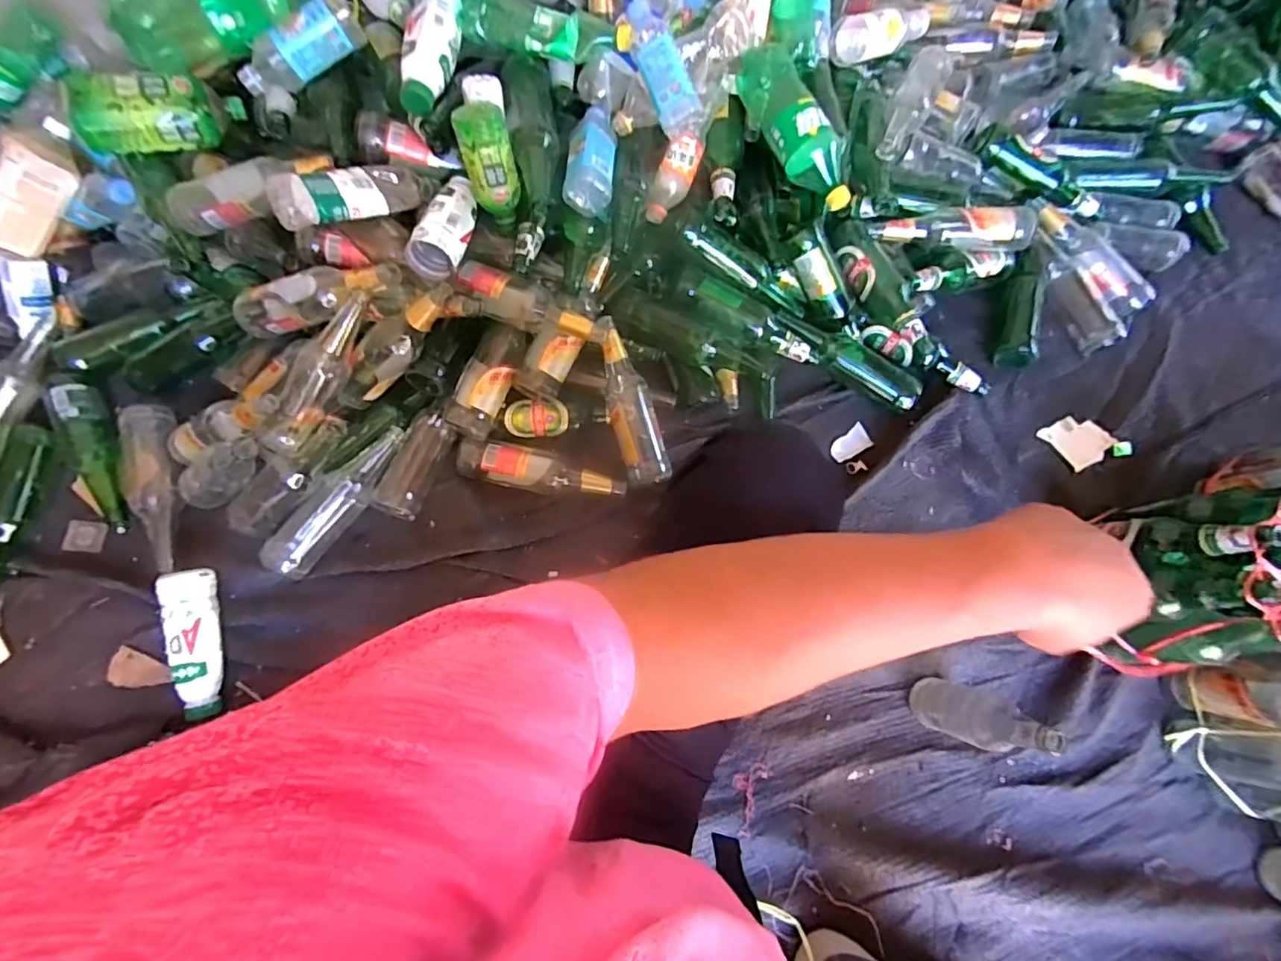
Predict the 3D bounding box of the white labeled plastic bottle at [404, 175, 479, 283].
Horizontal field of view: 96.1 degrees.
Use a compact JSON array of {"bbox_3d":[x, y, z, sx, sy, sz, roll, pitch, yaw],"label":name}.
[{"bbox_3d":[-0.262,-0.351,0.778,0.070,0.062,0.152,12,73,2],"label":"white labeled plastic bottle"}]

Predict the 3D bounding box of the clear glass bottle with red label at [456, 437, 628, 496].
[{"bbox_3d":[-0.153,-0.018,0.889,0.261,0.058,0.065,11,73,2],"label":"clear glass bottle with red label"}]

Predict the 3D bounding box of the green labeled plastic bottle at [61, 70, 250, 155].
[{"bbox_3d":[-0.693,-0.532,0.828,0.193,0.081,0.097,-4,73,-3],"label":"green labeled plastic bottle"}]

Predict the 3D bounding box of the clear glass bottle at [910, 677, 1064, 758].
[{"bbox_3d":[0.423,0.296,0.726,0.067,0.209,0.070,0,73,-2],"label":"clear glass bottle"}]

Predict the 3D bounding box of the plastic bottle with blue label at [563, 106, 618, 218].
[{"bbox_3d":[-0.067,-0.463,0.810,0.064,0.056,0.174,4,73,0],"label":"plastic bottle with blue label"}]

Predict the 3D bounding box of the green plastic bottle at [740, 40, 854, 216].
[{"bbox_3d":[0.228,-0.506,0.834,0.087,0.074,0.260,-23,75,-8],"label":"green plastic bottle"}]

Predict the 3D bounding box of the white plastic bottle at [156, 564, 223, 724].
[{"bbox_3d":[-0.615,0.224,0.792,0.059,0.049,0.199,-5,92,-3],"label":"white plastic bottle"}]

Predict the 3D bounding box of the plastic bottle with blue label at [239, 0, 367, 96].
[{"bbox_3d":[-0.451,-0.576,0.766,0.175,0.064,0.056,-38,78,-12],"label":"plastic bottle with blue label"}]

